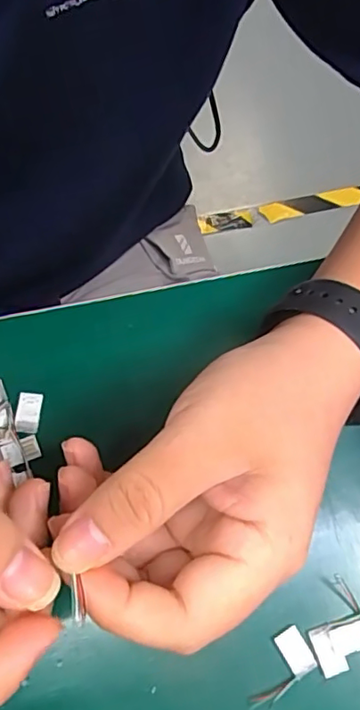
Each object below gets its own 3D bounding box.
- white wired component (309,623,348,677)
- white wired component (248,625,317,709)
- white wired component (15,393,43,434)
[{"bbox_3d":[0.068,0.137,0.263,0.011,0.004,0.020,-19,74,-9],"label":"white wired component"},{"bbox_3d":[0.045,0.145,0.261,0.038,0.004,0.020,-38,78,-13],"label":"white wired component"},{"bbox_3d":[-0.077,0.029,0.288,0.011,0.004,0.021,6,72,-1],"label":"white wired component"}]

